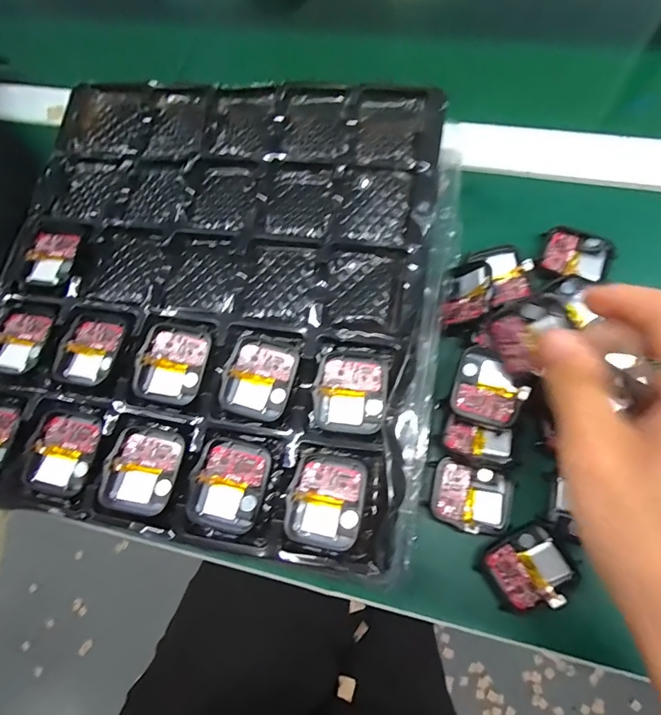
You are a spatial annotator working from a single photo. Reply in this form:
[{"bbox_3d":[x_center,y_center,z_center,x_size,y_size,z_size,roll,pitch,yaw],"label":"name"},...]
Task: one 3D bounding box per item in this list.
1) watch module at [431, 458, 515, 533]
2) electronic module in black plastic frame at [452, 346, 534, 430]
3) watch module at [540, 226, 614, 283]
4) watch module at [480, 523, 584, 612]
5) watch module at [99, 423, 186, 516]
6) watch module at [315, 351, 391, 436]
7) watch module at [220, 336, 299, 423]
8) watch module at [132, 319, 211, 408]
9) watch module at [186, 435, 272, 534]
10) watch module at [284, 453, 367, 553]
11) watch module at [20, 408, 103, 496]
[{"bbox_3d":[0.079,0.079,0.231,0.041,0.006,0.035,16,74,10],"label":"watch module"},{"bbox_3d":[0.089,0.017,0.230,0.037,0.011,0.040,23,76,12],"label":"electronic module in black plastic frame"},{"bbox_3d":[0.162,-0.067,0.267,0.042,0.007,0.033,20,75,12],"label":"watch module"},{"bbox_3d":[0.106,0.113,0.220,0.039,0.014,0.037,-31,72,-5],"label":"watch module"},{"bbox_3d":[-0.096,0.058,0.213,0.035,0.010,0.043,8,73,8],"label":"watch module"},{"bbox_3d":[0.011,0.017,0.214,0.036,0.005,0.040,6,73,7],"label":"watch module"},{"bbox_3d":[-0.038,0.011,0.221,0.035,0.010,0.041,14,74,10],"label":"watch module"},{"bbox_3d":[-0.084,0.003,0.222,0.036,0.006,0.042,10,73,9],"label":"watch module"},{"bbox_3d":[-0.050,0.064,0.206,0.036,0.010,0.044,12,74,9],"label":"watch module"},{"bbox_3d":[-0.003,0.069,0.198,0.035,0.012,0.043,8,73,8],"label":"watch module"},{"bbox_3d":[-0.143,0.051,0.219,0.034,0.008,0.043,11,74,9],"label":"watch module"}]

